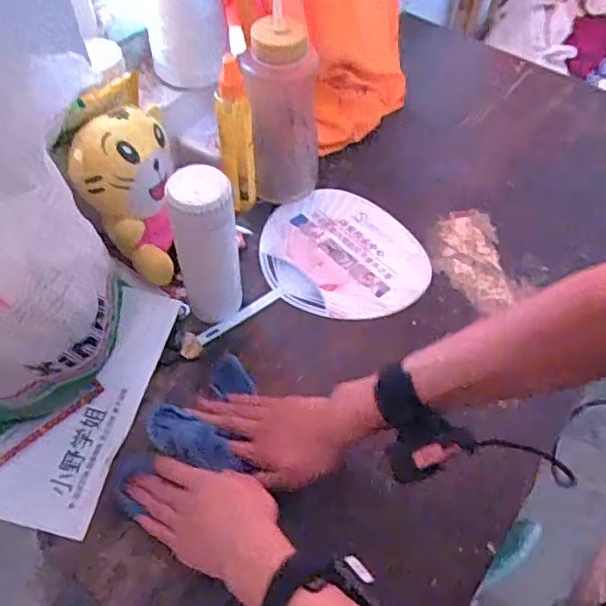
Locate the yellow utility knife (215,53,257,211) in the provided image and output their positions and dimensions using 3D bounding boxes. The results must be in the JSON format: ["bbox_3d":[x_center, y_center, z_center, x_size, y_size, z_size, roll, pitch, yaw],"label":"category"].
[{"bbox_3d":[-0.082,-0.202,0.726,0.041,0.207,0.020,-9,53,-7],"label":"yellow utility knife"}]

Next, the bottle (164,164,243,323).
[{"bbox_3d":[-0.097,-0.054,0.631,0.071,0.187,0.055,-9,53,-7],"label":"bottle"}]

